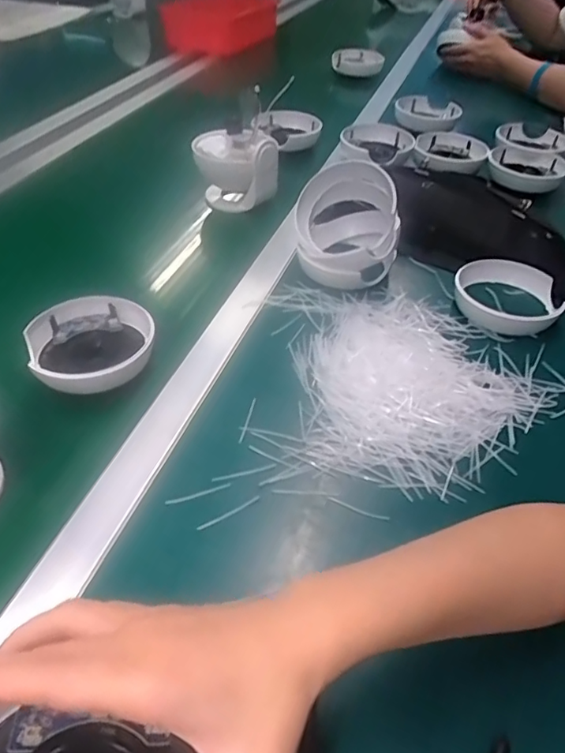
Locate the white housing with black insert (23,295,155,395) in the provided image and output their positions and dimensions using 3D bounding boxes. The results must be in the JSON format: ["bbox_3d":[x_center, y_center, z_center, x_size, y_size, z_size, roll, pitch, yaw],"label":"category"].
[{"bbox_3d":[-0.182,-0.030,0.517,0.112,0.035,0.112,-12,46,-16],"label":"white housing with black insert"}]

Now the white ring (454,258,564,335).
[{"bbox_3d":[0.257,-0.093,0.614,0.113,0.031,0.110,11,44,8],"label":"white ring"}]

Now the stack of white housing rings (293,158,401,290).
[{"bbox_3d":[0.079,-0.184,0.638,0.114,0.115,0.122,9,44,5],"label":"stack of white housing rings"}]

